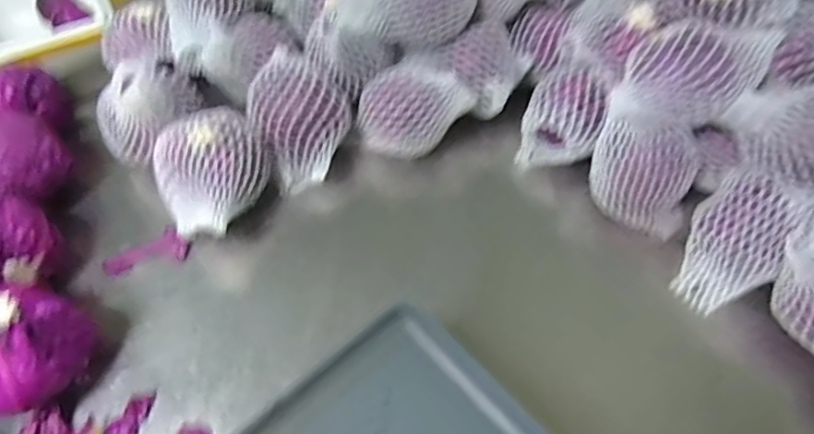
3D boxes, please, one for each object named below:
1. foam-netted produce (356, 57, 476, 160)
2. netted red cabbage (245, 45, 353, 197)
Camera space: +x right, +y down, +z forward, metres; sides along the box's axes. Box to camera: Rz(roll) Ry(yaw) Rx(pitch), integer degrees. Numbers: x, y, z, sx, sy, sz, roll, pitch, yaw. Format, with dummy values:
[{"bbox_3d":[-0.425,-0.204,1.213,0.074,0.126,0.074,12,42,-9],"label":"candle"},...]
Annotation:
[{"bbox_3d":[0.007,-0.150,0.752,0.138,0.090,0.112,-29,61,-19],"label":"foam-netted produce"},{"bbox_3d":[-0.147,-0.137,0.745,0.125,0.106,0.159,-23,59,-16],"label":"netted red cabbage"}]

